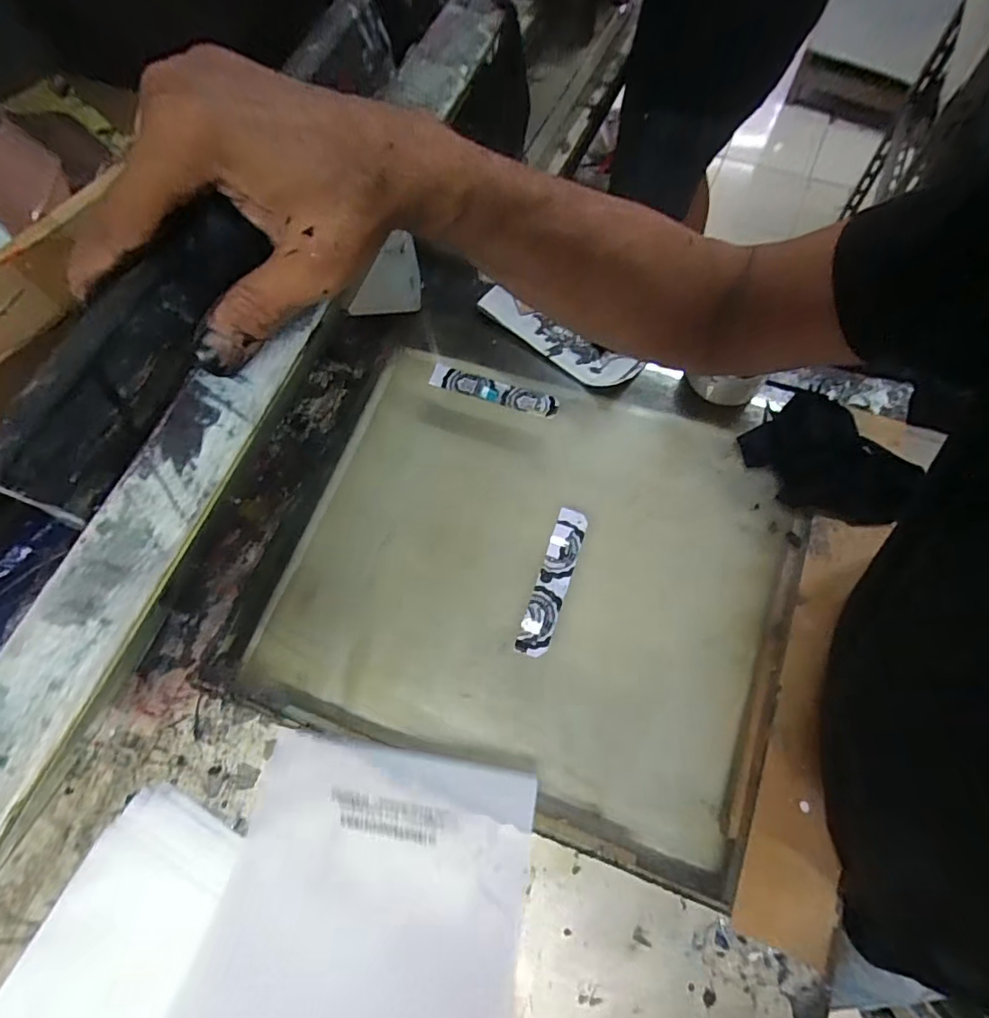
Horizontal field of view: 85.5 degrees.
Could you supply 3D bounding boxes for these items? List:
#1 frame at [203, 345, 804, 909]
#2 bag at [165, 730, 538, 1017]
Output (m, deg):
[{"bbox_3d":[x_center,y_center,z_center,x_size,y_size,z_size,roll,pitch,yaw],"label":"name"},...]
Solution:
[{"bbox_3d":[0.031,0.055,0.582,0.528,0.053,0.467,19,68,6],"label":"frame"},{"bbox_3d":[-0.109,0.353,0.410,0.244,0.036,0.310,10,48,3],"label":"bag"}]

